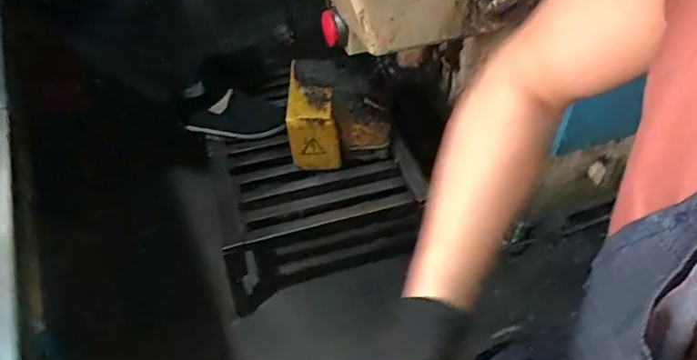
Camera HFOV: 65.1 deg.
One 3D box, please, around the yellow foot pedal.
[{"bbox_3d":[-0.030,-0.151,1.254,0.228,0.163,0.223,-6,45,-7],"label":"yellow foot pedal"}]

